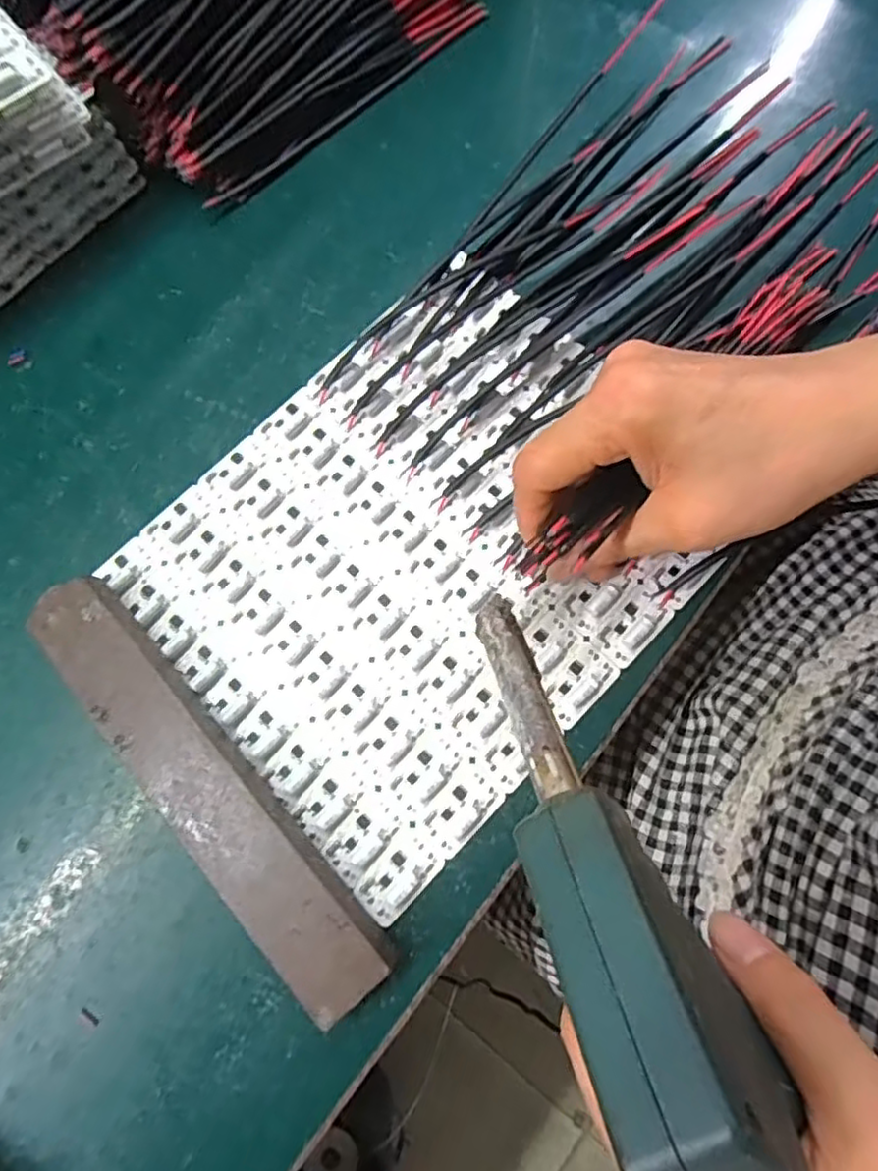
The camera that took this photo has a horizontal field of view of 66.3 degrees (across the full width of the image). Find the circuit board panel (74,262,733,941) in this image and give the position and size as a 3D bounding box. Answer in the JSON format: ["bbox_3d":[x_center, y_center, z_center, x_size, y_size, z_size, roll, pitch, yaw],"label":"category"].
[{"bbox_3d":[-0.005,-0.016,0.299,0.229,0.013,0.193,-44,80,-9],"label":"circuit board panel"}]

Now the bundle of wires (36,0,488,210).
[{"bbox_3d":[-0.089,-0.304,0.345,0.213,0.059,0.125,-43,80,-8],"label":"bundle of wires"}]

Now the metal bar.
[{"bbox_3d":[-0.096,0.078,0.267,0.038,0.024,0.197,-41,80,-8],"label":"metal bar"}]

